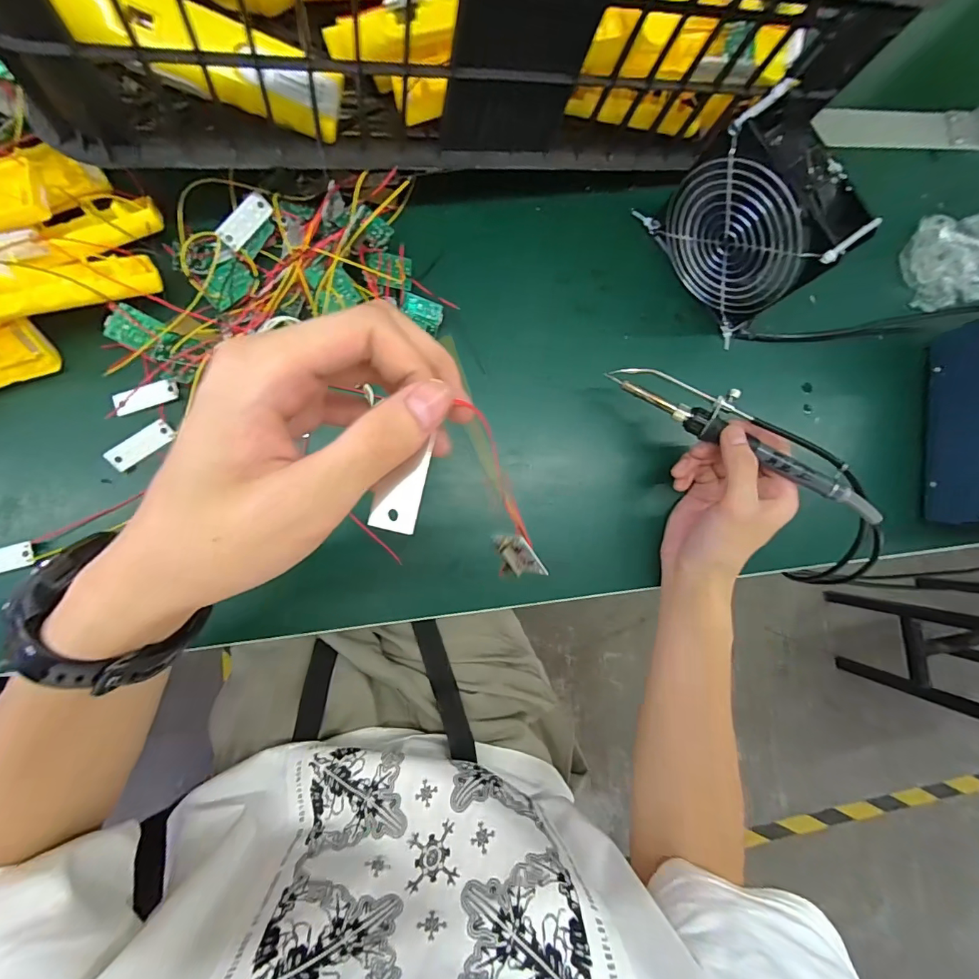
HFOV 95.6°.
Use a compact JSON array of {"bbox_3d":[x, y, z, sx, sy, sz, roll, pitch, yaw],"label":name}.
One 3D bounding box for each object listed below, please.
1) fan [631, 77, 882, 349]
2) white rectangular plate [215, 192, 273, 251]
[{"bbox_3d":[0.195,-0.199,0.339,0.048,0.118,0.127,-31,90,-10],"label":"fan"},{"bbox_3d":[-0.180,-0.198,0.328,0.046,0.004,0.017,-61,139,-17],"label":"white rectangular plate"}]

